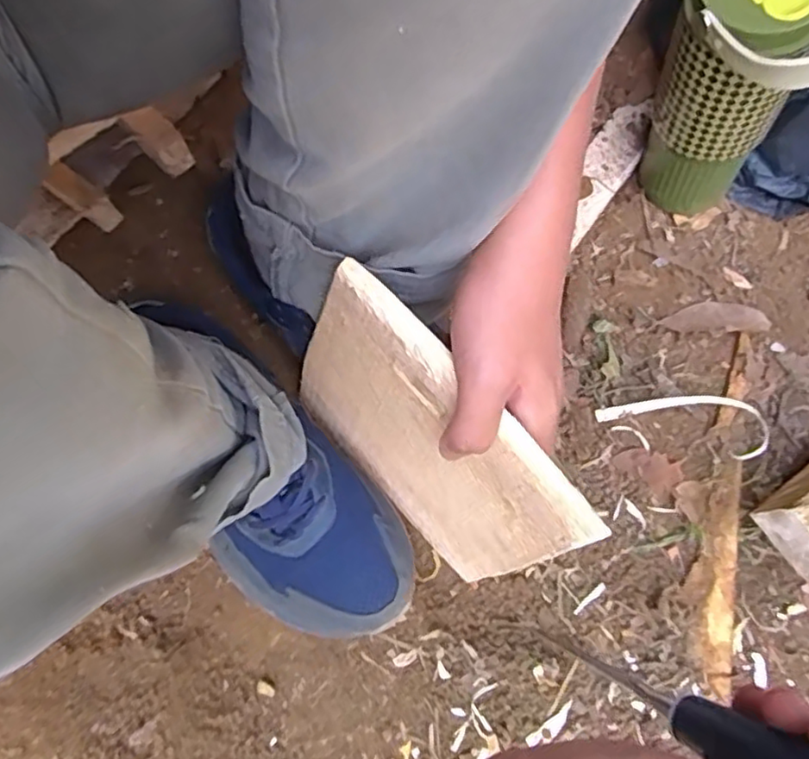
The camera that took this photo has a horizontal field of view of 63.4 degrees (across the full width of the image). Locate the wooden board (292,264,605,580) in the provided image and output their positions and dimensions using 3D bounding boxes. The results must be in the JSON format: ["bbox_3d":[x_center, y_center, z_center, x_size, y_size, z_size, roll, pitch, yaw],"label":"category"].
[{"bbox_3d":[0.009,0.042,0.402,0.010,0.183,0.185,-40,83,-26],"label":"wooden board"}]

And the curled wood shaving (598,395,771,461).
[{"bbox_3d":[0.213,0.031,0.506,0.123,0.016,0.047,8,73,14],"label":"curled wood shaving"}]

